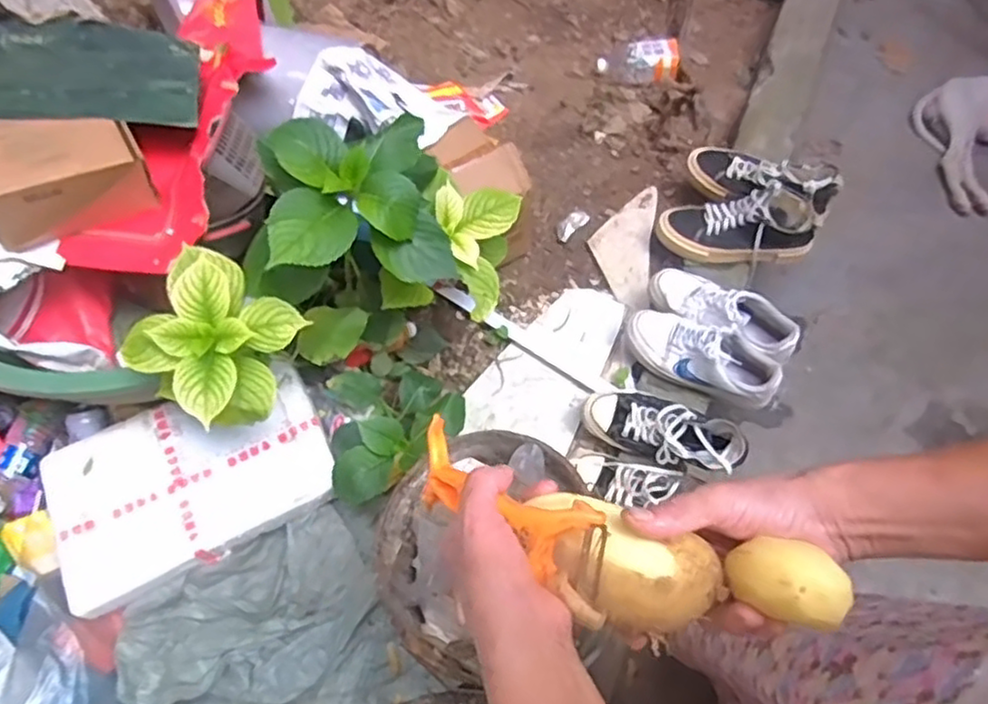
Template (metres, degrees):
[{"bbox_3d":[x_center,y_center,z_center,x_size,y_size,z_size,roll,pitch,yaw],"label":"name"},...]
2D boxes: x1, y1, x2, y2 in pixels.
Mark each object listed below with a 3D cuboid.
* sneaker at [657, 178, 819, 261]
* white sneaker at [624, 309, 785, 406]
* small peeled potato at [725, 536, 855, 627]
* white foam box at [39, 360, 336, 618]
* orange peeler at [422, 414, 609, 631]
[{"bbox_3d":[0.454,-0.239,1.286,0.274,0.117,0.093,3,65,4],"label":"sneaker"},{"bbox_3d":[0.357,0.003,1.190,0.266,0.088,0.093,24,68,26],"label":"white sneaker"},{"bbox_3d":[0.156,0.123,0.366,0.053,0.039,0.040,26,69,14],"label":"small peeled potato"},{"bbox_3d":[-0.508,0.209,1.154,0.442,0.056,0.277,-26,67,-9],"label":"white foam box"},{"bbox_3d":[0.001,0.096,0.435,0.166,0.046,0.049,22,65,44],"label":"orange peeler"}]

